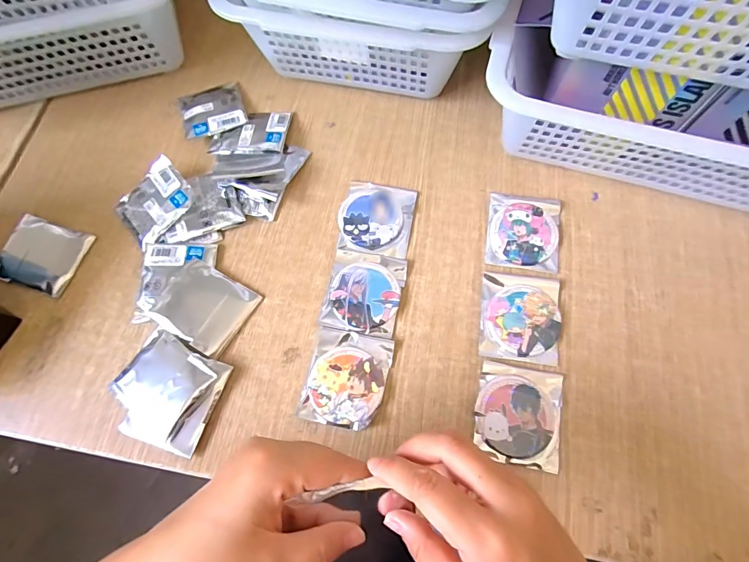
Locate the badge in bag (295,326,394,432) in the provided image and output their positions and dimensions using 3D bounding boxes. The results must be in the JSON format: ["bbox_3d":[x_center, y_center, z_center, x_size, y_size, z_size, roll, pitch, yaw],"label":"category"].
[{"bbox_3d":[-0.024,0.083,0.344,0.067,0.010,0.080,13,70,5],"label":"badge in bag"}]

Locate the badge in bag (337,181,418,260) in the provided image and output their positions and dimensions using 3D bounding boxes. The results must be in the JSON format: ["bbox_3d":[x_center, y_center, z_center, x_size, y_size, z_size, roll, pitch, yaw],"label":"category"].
[{"bbox_3d":[0.002,-0.063,0.396,0.070,0.008,0.079,10,70,4],"label":"badge in bag"}]

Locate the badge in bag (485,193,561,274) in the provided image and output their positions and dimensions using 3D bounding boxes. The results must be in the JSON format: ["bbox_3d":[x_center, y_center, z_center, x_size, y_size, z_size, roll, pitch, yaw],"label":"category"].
[{"bbox_3d":[0.146,-0.049,0.388,0.068,0.008,0.078,9,70,4],"label":"badge in bag"}]

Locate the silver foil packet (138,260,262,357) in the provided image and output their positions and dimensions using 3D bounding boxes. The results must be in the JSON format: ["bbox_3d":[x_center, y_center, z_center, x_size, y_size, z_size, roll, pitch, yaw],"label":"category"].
[{"bbox_3d":[-0.159,0.022,0.367,0.085,0.009,0.068,29,73,11],"label":"silver foil packet"}]

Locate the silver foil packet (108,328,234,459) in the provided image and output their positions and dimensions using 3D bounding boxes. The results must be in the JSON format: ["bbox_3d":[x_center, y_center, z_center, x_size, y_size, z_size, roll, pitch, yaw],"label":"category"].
[{"bbox_3d":[-0.178,0.093,0.339,0.089,0.018,0.084,19,71,7],"label":"silver foil packet"}]

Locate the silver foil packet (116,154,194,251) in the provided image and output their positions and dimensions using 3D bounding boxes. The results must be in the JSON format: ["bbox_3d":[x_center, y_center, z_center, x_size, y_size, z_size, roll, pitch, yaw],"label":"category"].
[{"bbox_3d":[-0.218,-0.079,0.396,0.062,0.008,0.074,42,88,15],"label":"silver foil packet"}]

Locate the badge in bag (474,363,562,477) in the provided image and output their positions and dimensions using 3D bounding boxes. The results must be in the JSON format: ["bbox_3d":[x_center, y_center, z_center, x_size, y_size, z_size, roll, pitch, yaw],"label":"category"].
[{"bbox_3d":[0.120,0.111,0.330,0.070,0.008,0.077,11,70,5],"label":"badge in bag"}]

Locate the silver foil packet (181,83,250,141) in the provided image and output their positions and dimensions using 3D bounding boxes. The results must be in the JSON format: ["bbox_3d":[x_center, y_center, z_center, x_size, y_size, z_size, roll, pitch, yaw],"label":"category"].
[{"bbox_3d":[-0.178,-0.189,0.440,0.068,0.015,0.072,-19,71,-6],"label":"silver foil packet"}]

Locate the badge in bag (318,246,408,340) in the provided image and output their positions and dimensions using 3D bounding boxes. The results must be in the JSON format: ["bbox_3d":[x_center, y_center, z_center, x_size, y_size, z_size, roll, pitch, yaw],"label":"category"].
[{"bbox_3d":[-0.009,0.009,0.370,0.068,0.009,0.078,12,70,5],"label":"badge in bag"}]

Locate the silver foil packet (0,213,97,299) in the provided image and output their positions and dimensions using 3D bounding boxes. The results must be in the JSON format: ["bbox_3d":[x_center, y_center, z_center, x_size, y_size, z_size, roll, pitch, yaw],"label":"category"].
[{"bbox_3d":[-0.325,-0.026,0.389,0.077,0.008,0.067,17,71,7],"label":"silver foil packet"}]

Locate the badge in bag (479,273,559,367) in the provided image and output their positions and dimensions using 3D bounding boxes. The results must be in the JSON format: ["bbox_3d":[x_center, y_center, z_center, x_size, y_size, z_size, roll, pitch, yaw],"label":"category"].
[{"bbox_3d":[0.132,0.030,0.359,0.069,0.009,0.081,9,70,4],"label":"badge in bag"}]

